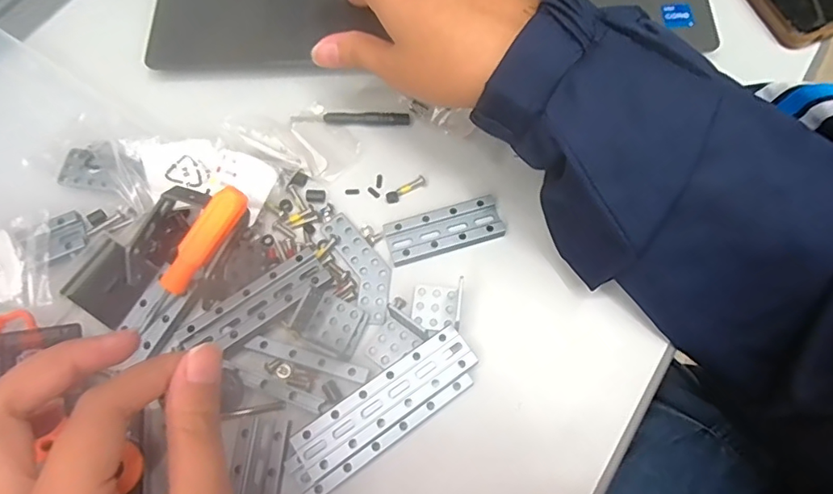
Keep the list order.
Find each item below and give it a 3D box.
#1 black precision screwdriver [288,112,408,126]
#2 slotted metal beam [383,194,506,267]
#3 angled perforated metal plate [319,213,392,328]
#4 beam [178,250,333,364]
[{"bbox_3d":[-0.040,-0.079,0.317,0.072,0.005,0.008,3,71,2],"label":"black precision screwdriver"},{"bbox_3d":[0.016,-0.009,0.288,0.063,0.007,0.026,-15,71,-4],"label":"slotted metal beam"},{"bbox_3d":[-0.029,0.010,0.284,0.022,0.004,0.065,-26,72,-8],"label":"angled perforated metal plate"},{"bbox_3d":[-0.082,0.031,0.267,0.077,0.013,0.025,-36,74,-11],"label":"beam"}]

